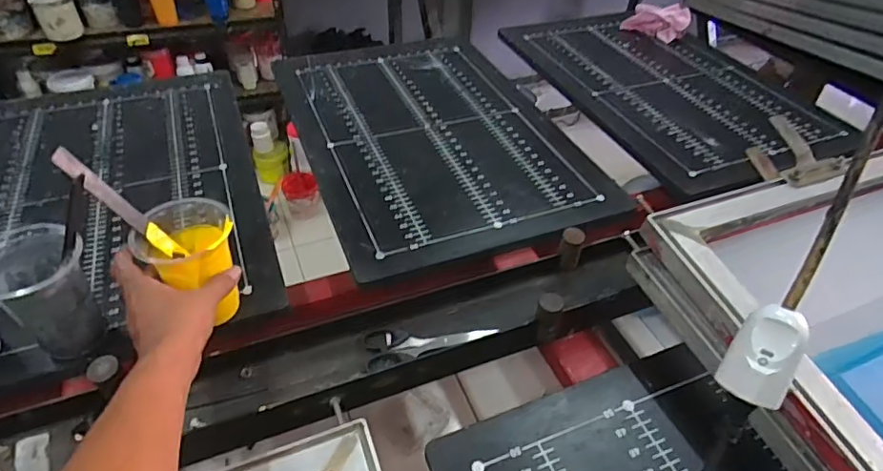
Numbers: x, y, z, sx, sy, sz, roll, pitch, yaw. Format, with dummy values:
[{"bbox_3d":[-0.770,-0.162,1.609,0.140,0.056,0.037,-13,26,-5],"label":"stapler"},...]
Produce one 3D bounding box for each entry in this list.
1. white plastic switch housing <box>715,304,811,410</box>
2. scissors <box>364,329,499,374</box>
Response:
[{"bbox_3d":[0.218,0.081,0.358,0.041,0.026,0.065,33,96,34],"label":"white plastic switch housing"},{"bbox_3d":[-0.012,0.107,0.553,0.132,0.018,0.047,-9,45,-12],"label":"scissors"}]

